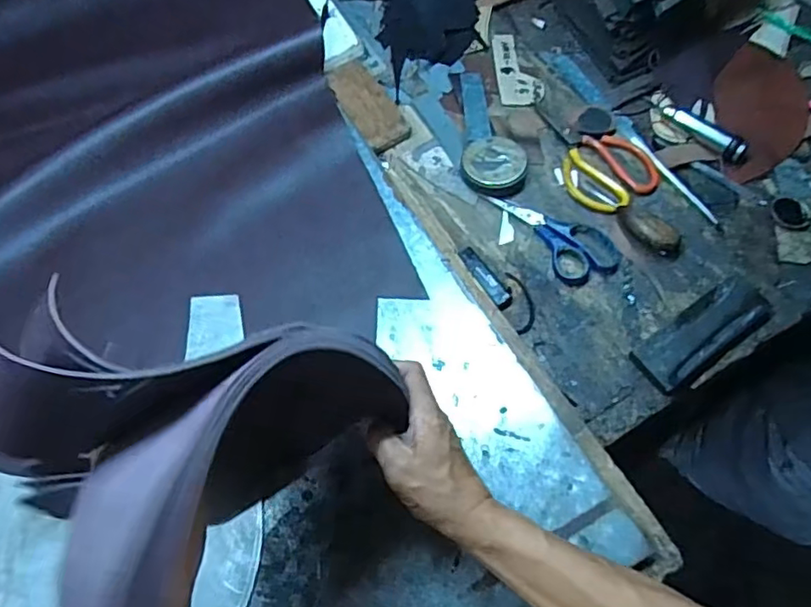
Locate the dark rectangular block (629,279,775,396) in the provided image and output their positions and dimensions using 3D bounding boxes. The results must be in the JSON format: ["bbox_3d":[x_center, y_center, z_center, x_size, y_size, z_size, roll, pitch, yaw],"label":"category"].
[{"bbox_3d":[0.301,0.031,0.601,0.152,0.015,0.057,-34,68,-14],"label":"dark rectangular block"}]

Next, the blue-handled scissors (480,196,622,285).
[{"bbox_3d":[0.164,-0.085,0.667,0.070,0.014,0.160,-36,69,-15],"label":"blue-handled scissors"}]

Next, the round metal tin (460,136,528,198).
[{"bbox_3d":[0.104,-0.164,0.703,0.073,0.025,0.074,0,64,1],"label":"round metal tin"}]

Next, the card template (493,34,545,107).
[{"bbox_3d":[0.147,-0.310,0.789,0.054,0.005,0.131,-6,63,2],"label":"card template"}]

